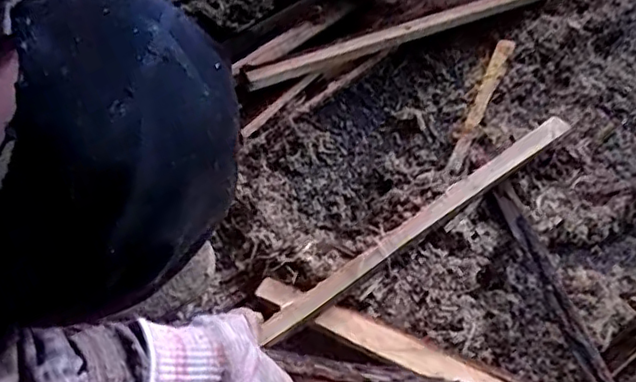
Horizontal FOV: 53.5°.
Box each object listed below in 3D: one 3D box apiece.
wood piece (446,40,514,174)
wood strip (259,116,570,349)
[{"bbox_3d":[0.154,-0.081,0.598,0.016,0.006,0.159,24,69,8],"label":"wood piece"},{"bbox_3d":[0.088,0.023,0.519,0.316,0.017,0.019,-33,72,-19],"label":"wood strip"}]

